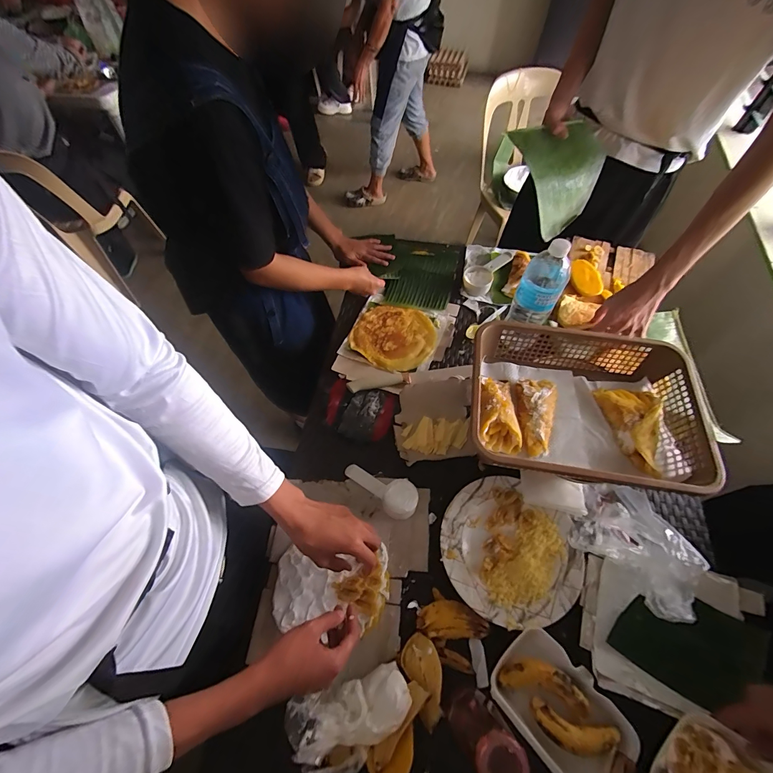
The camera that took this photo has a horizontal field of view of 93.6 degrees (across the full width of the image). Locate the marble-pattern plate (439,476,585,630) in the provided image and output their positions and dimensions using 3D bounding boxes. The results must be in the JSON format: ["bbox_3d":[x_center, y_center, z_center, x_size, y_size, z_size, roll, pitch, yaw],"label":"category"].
[{"bbox_3d":[0.200,0.267,0.595,0.221,0.025,0.204,0,60,0],"label":"marble-pattern plate"}]

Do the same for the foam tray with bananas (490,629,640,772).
[{"bbox_3d":[0.238,0.441,0.492,0.115,0.030,0.178,-39,67,-20],"label":"foam tray with bananas"}]

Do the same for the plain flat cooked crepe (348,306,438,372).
[{"bbox_3d":[0.017,-0.114,0.824,0.179,0.010,0.169,0,60,0],"label":"plain flat cooked crepe"}]

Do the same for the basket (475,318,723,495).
[{"bbox_3d":[0.315,0.037,0.608,0.346,0.096,0.265,10,60,5],"label":"basket"}]

